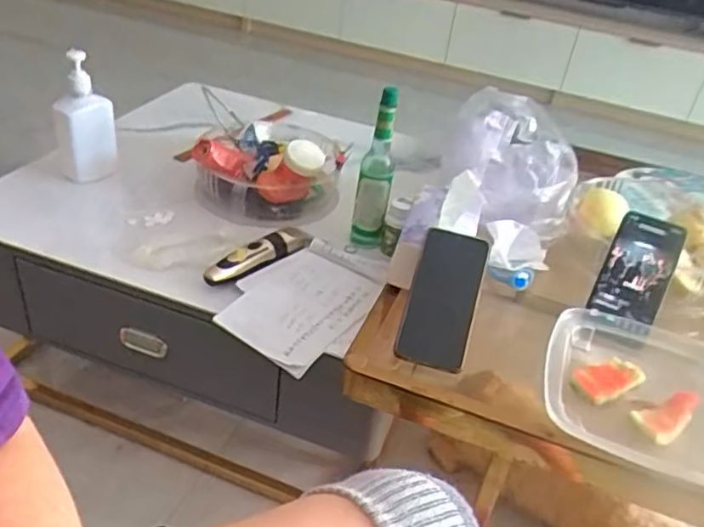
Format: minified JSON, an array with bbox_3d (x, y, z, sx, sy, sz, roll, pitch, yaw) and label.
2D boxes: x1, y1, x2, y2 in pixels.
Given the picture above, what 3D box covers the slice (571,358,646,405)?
[{"bbox_3d":[0.274,0.124,0.674,0.074,0.020,0.042,-14,40,-28],"label":"slice"}]

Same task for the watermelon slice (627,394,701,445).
[{"bbox_3d":[0.320,0.150,0.632,0.074,0.022,0.040,-19,43,-33],"label":"watermelon slice"}]

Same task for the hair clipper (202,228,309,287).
[{"bbox_3d":[-0.130,-0.012,0.876,0.045,0.040,0.171,34,42,32],"label":"hair clipper"}]

